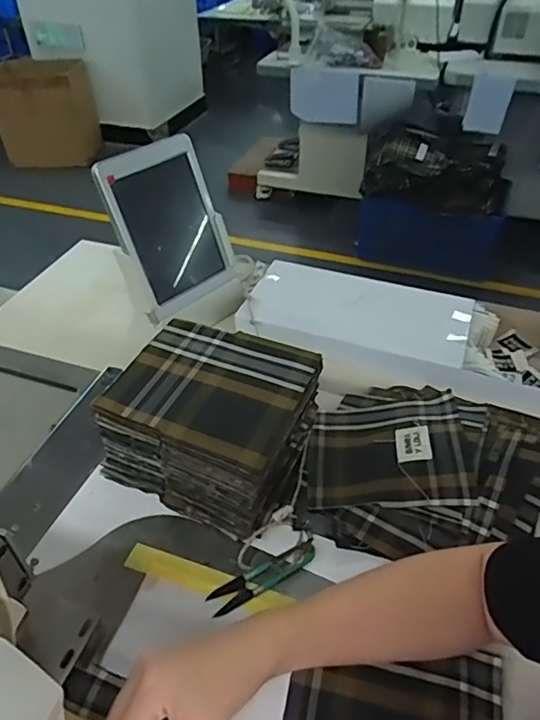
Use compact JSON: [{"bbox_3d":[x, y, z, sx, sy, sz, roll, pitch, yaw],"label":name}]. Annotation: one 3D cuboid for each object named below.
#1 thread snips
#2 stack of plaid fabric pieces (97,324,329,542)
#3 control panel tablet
[{"bbox_3d":[-0.004,0.196,0.501,0.106,0.011,0.024,-22,45,-22],"label":"thread snips"},{"bbox_3d":[-0.057,0.061,0.553,0.173,0.119,0.148,17,44,20],"label":"stack of plaid fabric pieces"},{"bbox_3d":[-0.130,-0.176,0.734,0.147,0.213,0.022,-32,31,-26],"label":"control panel tablet"}]

